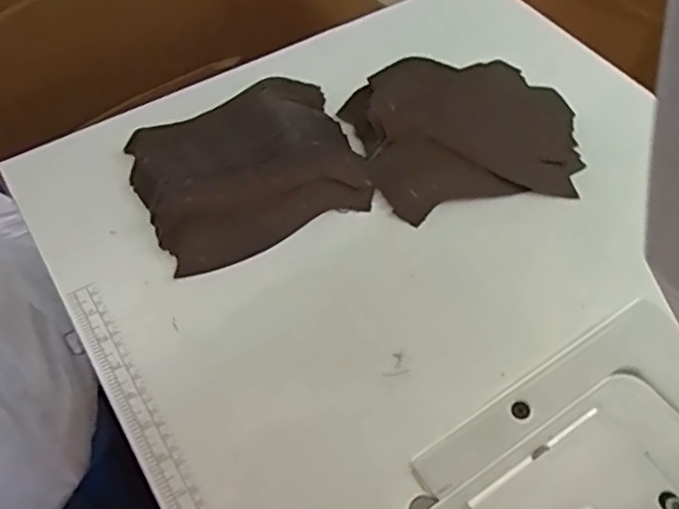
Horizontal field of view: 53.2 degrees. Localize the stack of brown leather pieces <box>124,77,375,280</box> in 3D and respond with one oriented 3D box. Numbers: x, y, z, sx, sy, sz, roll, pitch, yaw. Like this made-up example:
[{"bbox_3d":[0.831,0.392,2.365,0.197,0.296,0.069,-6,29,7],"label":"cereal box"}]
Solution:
[{"bbox_3d":[-0.078,-0.077,0.555,0.172,0.038,0.156,-23,57,-15],"label":"stack of brown leather pieces"}]

